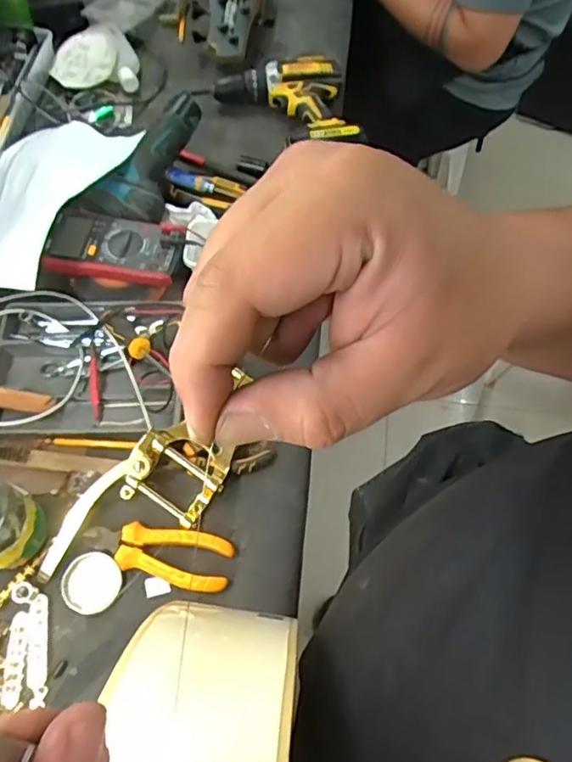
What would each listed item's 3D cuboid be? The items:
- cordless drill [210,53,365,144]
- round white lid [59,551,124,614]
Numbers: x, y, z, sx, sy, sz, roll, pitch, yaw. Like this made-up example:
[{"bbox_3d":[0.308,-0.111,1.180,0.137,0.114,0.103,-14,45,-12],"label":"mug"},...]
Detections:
[{"bbox_3d":[-0.003,-0.403,0.864,0.194,0.081,0.190,-6,64,-4],"label":"cordless drill"},{"bbox_3d":[-0.200,0.208,0.612,0.057,0.009,0.058,0,64,-1],"label":"round white lid"}]

